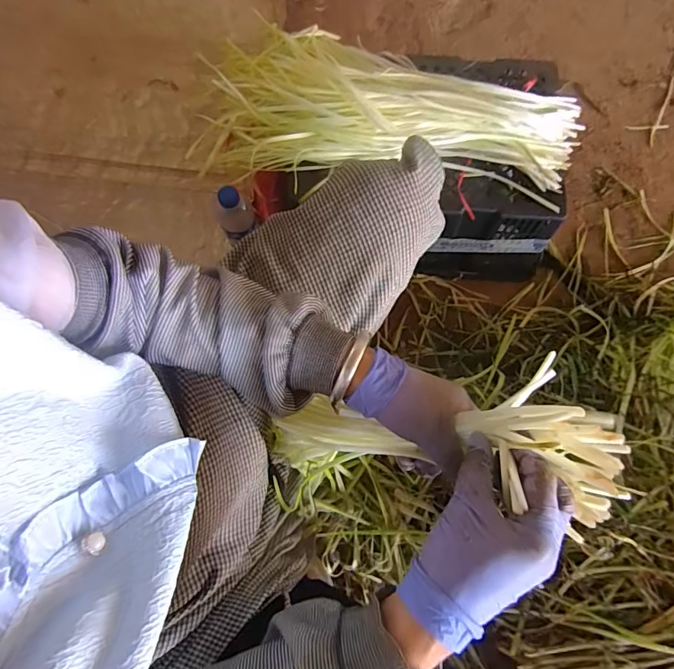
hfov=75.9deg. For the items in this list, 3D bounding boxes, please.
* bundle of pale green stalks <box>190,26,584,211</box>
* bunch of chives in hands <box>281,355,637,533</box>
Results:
[{"bbox_3d":[0.071,-0.345,0.658,0.557,0.091,0.240,7,77,2],"label":"bundle of pale green stalks"},{"bbox_3d":[0.053,0.082,0.338,0.284,0.064,0.095,-9,73,36],"label":"bunch of chives in hands"}]

